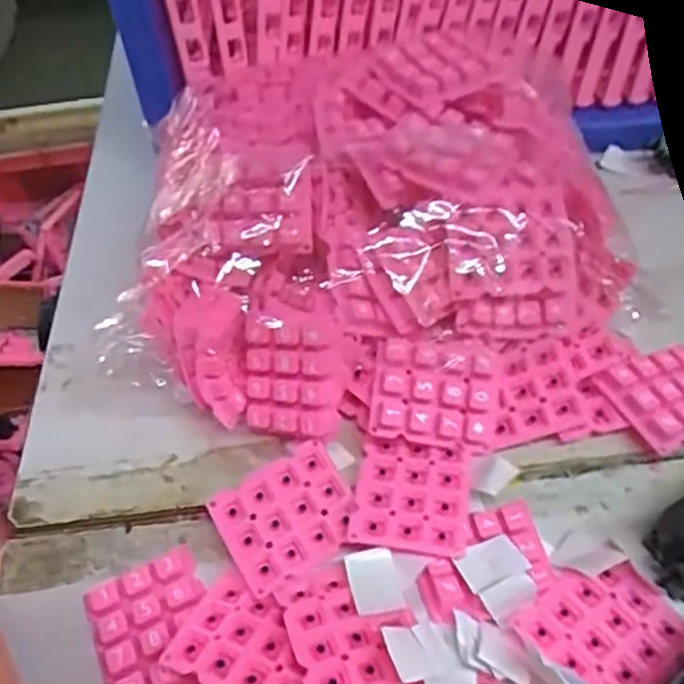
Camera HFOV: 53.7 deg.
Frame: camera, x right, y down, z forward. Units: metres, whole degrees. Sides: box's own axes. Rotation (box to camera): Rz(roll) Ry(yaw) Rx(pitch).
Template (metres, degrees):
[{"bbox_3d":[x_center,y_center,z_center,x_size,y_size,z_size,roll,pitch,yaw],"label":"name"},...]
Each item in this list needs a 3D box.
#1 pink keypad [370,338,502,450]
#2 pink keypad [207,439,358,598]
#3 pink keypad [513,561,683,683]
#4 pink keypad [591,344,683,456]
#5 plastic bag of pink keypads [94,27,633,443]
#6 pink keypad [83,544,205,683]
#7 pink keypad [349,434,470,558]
[{"bbox_3d":[0.045,0.022,0.320,0.058,0.013,0.052,10,72,-6],"label":"pink keypad"},{"bbox_3d":[-0.025,0.078,0.307,0.058,0.014,0.050,-27,54,-16],"label":"pink keypad"},{"bbox_3d":[0.107,0.117,0.273,0.055,0.013,0.051,-34,56,-20],"label":"pink keypad"},{"bbox_3d":[0.158,0.027,0.326,0.057,0.012,0.046,-17,58,-21],"label":"pink keypad"},{"bbox_3d":[0.018,-0.055,0.349,0.233,0.116,0.194,5,52,9],"label":"plastic bag of pink keypads"},{"bbox_3d":[-0.080,0.122,0.288,0.048,0.007,0.059,-24,53,-13],"label":"pink keypad"},{"bbox_3d":[0.032,0.071,0.308,0.049,0.012,0.050,4,52,9],"label":"pink keypad"}]

